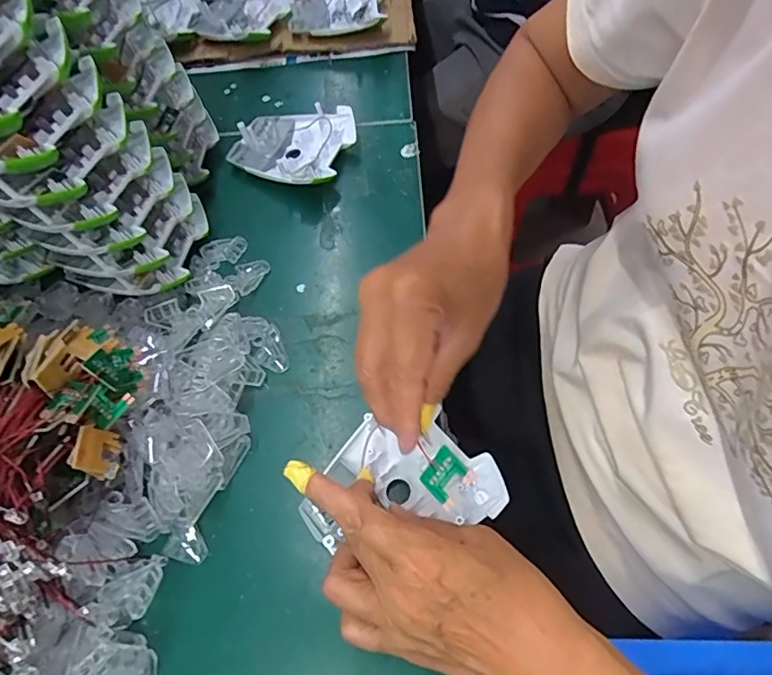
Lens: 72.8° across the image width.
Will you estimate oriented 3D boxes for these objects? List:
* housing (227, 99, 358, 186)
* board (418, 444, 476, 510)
[{"bbox_3d":[-0.090,-0.183,0.499,0.105,0.033,0.096,19,61,15],"label":"housing"},{"bbox_3d":[0.031,0.072,0.269,0.023,0.004,0.025,-53,49,9],"label":"board"}]

